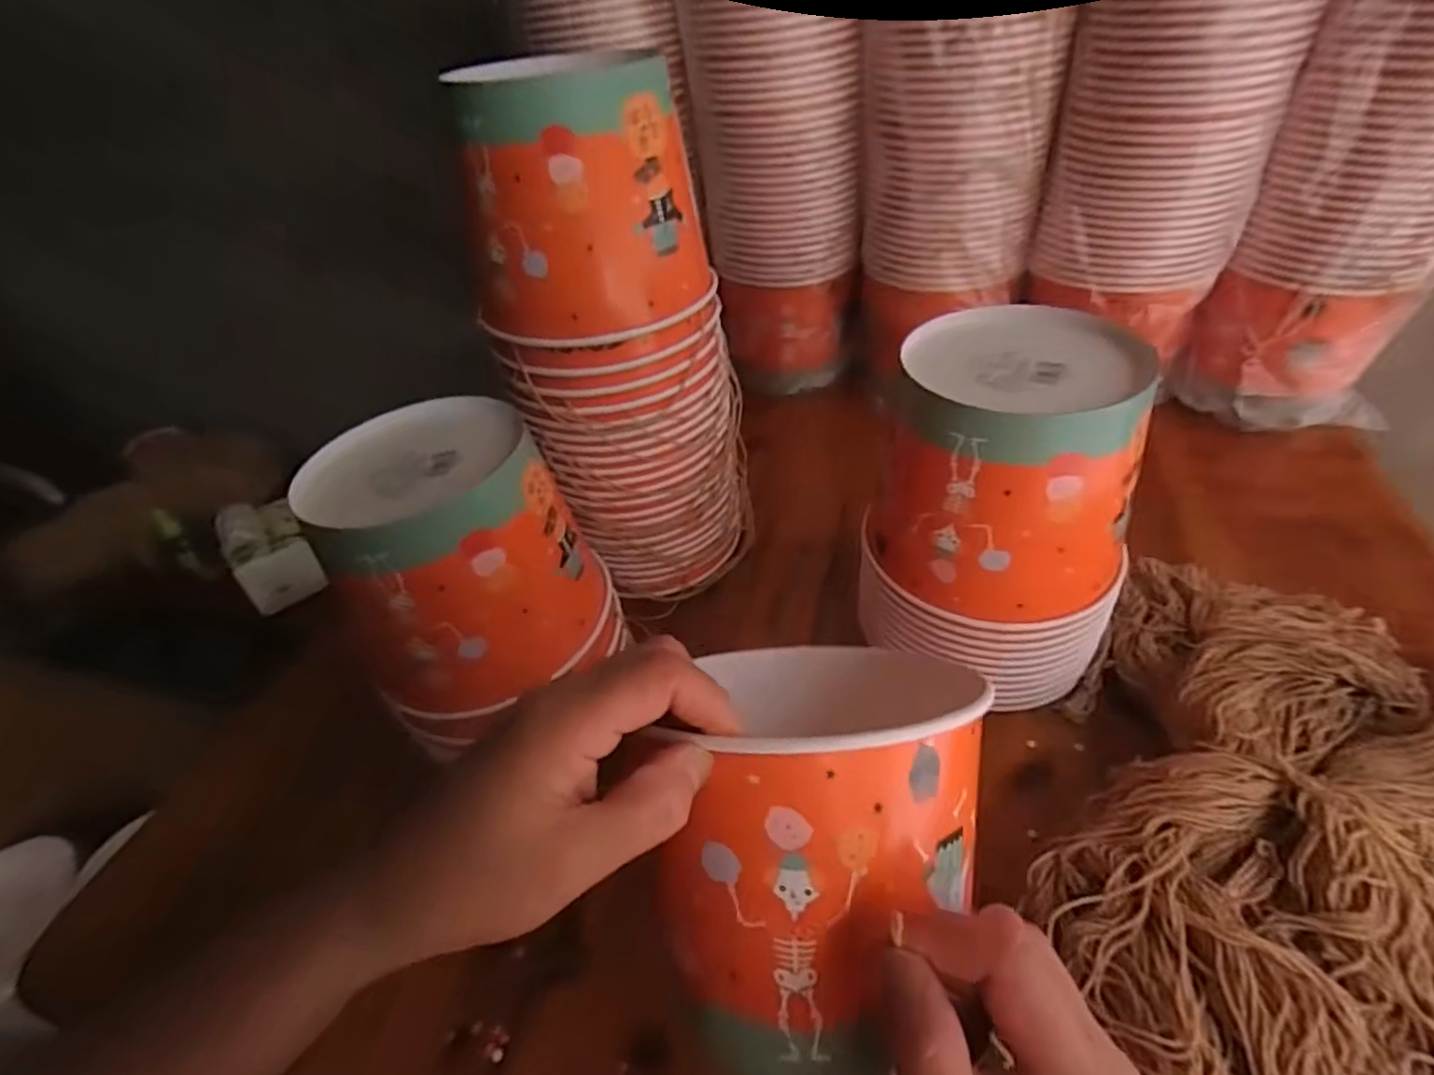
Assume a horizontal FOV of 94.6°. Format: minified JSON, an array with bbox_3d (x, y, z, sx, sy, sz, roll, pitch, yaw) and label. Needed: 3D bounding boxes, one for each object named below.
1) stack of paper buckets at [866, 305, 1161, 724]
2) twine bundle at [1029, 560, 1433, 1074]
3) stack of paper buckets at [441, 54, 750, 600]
[{"bbox_3d":[0.175,-0.010,0.414,0.153,0.210,0.128,22,50,29],"label":"stack of paper buckets"},{"bbox_3d":[0.295,0.170,0.313,0.257,0.060,0.410,25,51,31],"label":"twine bundle"},{"bbox_3d":[-0.068,-0.118,0.475,0.135,0.346,0.125,10,45,18],"label":"stack of paper buckets"}]

